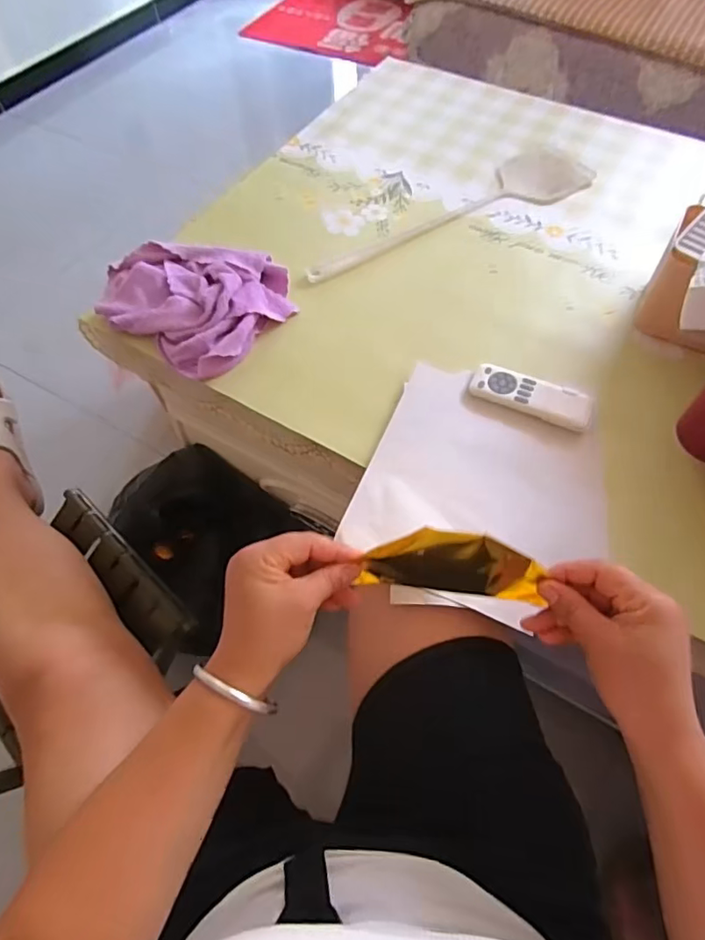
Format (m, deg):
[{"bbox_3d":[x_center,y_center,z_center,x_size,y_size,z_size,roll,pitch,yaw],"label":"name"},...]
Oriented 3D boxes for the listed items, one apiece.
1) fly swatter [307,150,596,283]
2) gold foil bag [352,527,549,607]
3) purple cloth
[{"bbox_3d":[0.140,-0.351,0.757,0.449,0.006,0.103,-29,63,-15],"label":"fly swatter"},{"bbox_3d":[0.072,0.072,0.404,0.127,0.090,0.020,7,59,5],"label":"gold foil bag"},{"bbox_3d":[-0.191,-0.218,0.662,0.225,0.047,0.191,33,65,19],"label":"purple cloth"}]

